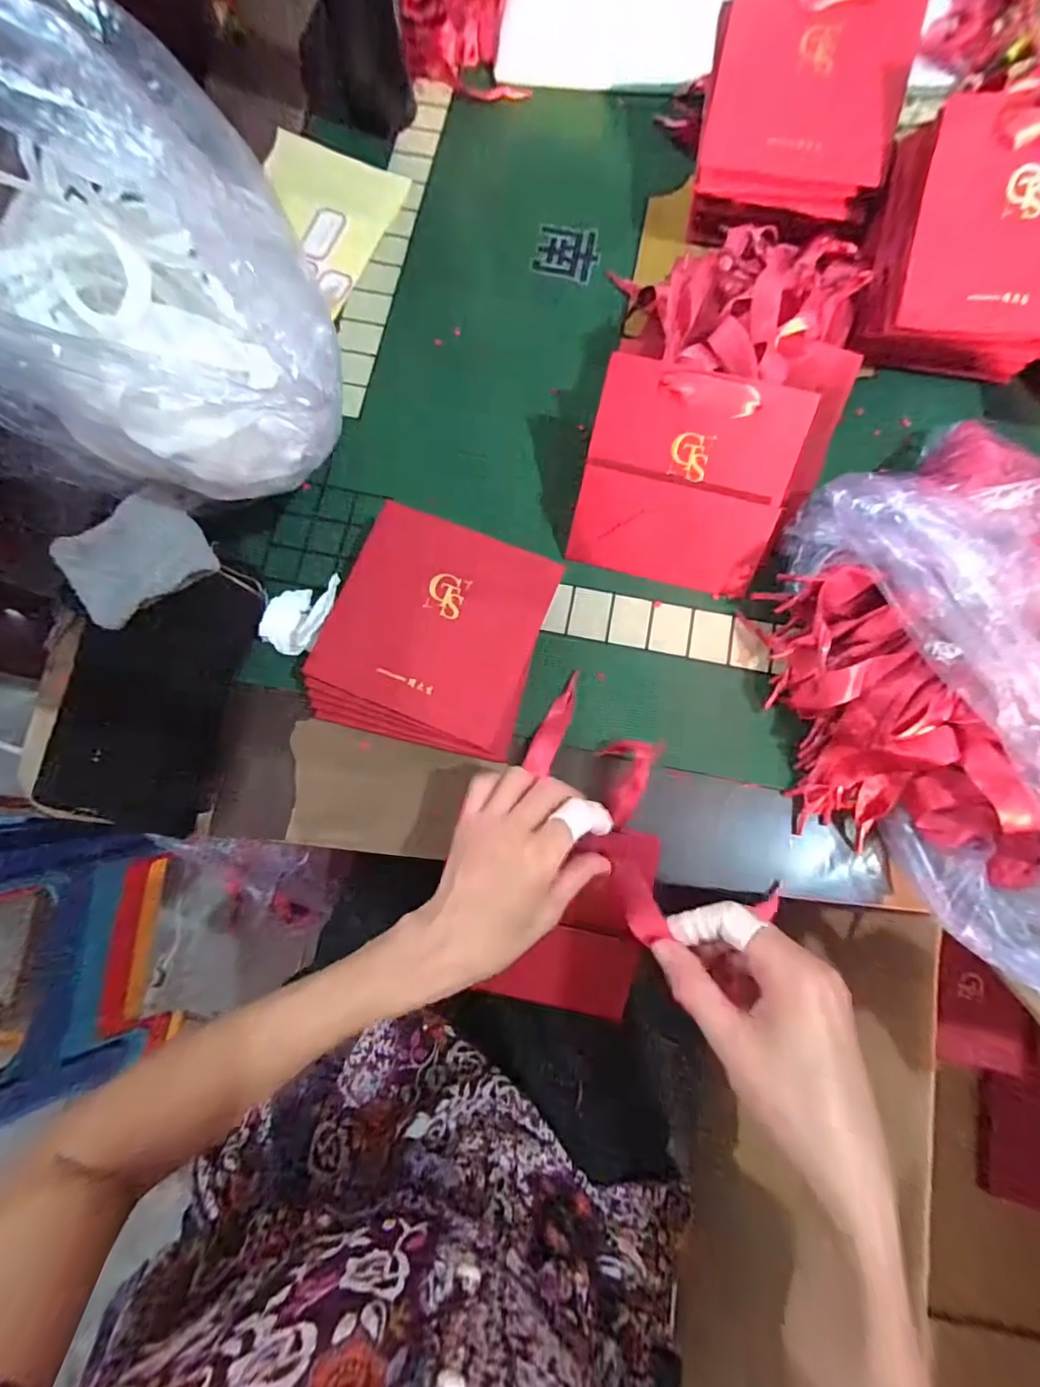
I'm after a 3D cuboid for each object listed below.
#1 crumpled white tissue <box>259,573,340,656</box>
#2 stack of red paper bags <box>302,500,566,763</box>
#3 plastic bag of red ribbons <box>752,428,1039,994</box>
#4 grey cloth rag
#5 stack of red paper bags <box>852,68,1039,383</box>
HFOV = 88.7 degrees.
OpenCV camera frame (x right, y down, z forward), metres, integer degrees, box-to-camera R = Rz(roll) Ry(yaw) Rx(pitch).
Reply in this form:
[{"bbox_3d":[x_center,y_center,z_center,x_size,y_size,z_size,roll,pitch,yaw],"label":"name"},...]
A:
[{"bbox_3d":[-0.161,-0.059,0.394,0.047,0.031,0.059,18,79,3],"label":"crumpled white tissue"},{"bbox_3d":[-0.062,-0.042,0.384,0.149,0.042,0.155,17,79,2],"label":"stack of red paper bags"},{"bbox_3d":[0.305,-0.008,0.333,0.255,0.115,0.319,-38,82,-8],"label":"plastic bag of red ribbons"},{"bbox_3d":[-0.233,-0.081,0.321,0.078,0.010,0.052,-37,120,-12],"label":"grey cloth rag"},{"bbox_3d":[0.349,-0.339,0.393,0.155,0.047,0.171,10,109,7],"label":"stack of red paper bags"}]

